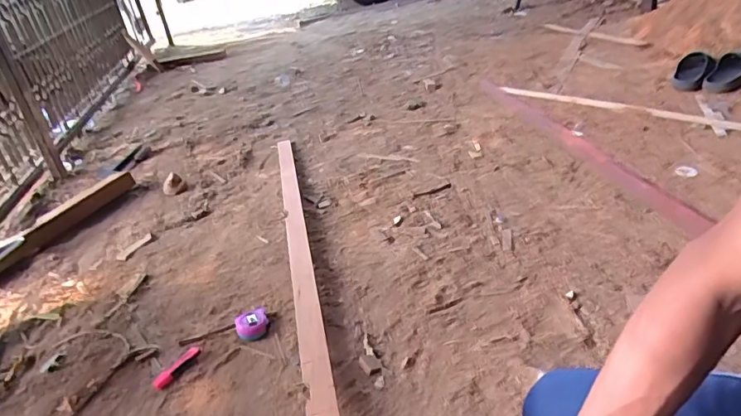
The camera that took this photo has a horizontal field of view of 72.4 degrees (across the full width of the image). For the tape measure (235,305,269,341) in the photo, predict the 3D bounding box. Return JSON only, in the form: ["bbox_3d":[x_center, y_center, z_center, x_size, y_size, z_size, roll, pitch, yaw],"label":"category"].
[{"bbox_3d":[-0.256,0.249,1.096,0.074,0.038,0.067,-24,31,-26],"label":"tape measure"}]

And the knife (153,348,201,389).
[{"bbox_3d":[-0.390,0.325,1.028,0.036,0.013,0.110,13,34,33],"label":"knife"}]

